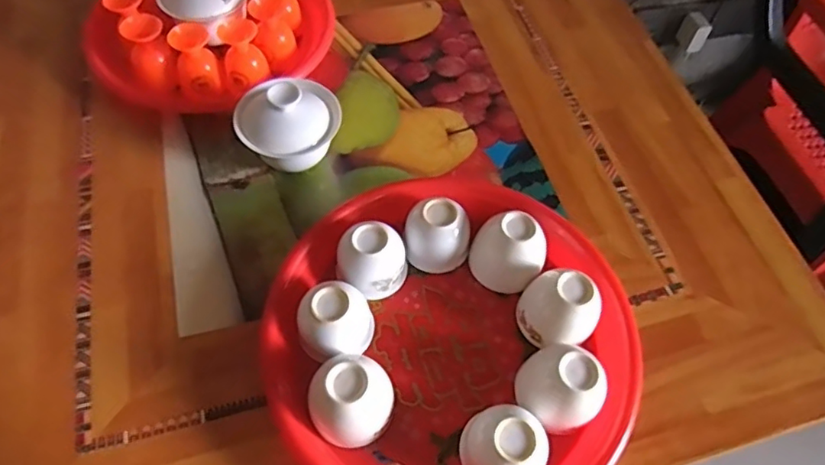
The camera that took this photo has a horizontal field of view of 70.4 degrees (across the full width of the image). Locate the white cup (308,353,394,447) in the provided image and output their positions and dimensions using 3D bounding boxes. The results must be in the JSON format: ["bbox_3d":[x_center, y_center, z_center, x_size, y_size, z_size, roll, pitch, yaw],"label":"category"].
[{"bbox_3d":[-0.038,0.109,0.376,0.047,0.053,0.051,1,59,-2],"label":"white cup"}]

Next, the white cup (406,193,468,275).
[{"bbox_3d":[0.018,0.003,0.449,0.046,0.044,0.044,1,59,-2],"label":"white cup"}]

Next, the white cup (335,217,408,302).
[{"bbox_3d":[-0.030,0.022,0.436,0.047,0.043,0.050,1,59,-2],"label":"white cup"}]

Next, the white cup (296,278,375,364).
[{"bbox_3d":[-0.054,0.063,0.409,0.052,0.044,0.048,1,59,-2],"label":"white cup"}]

